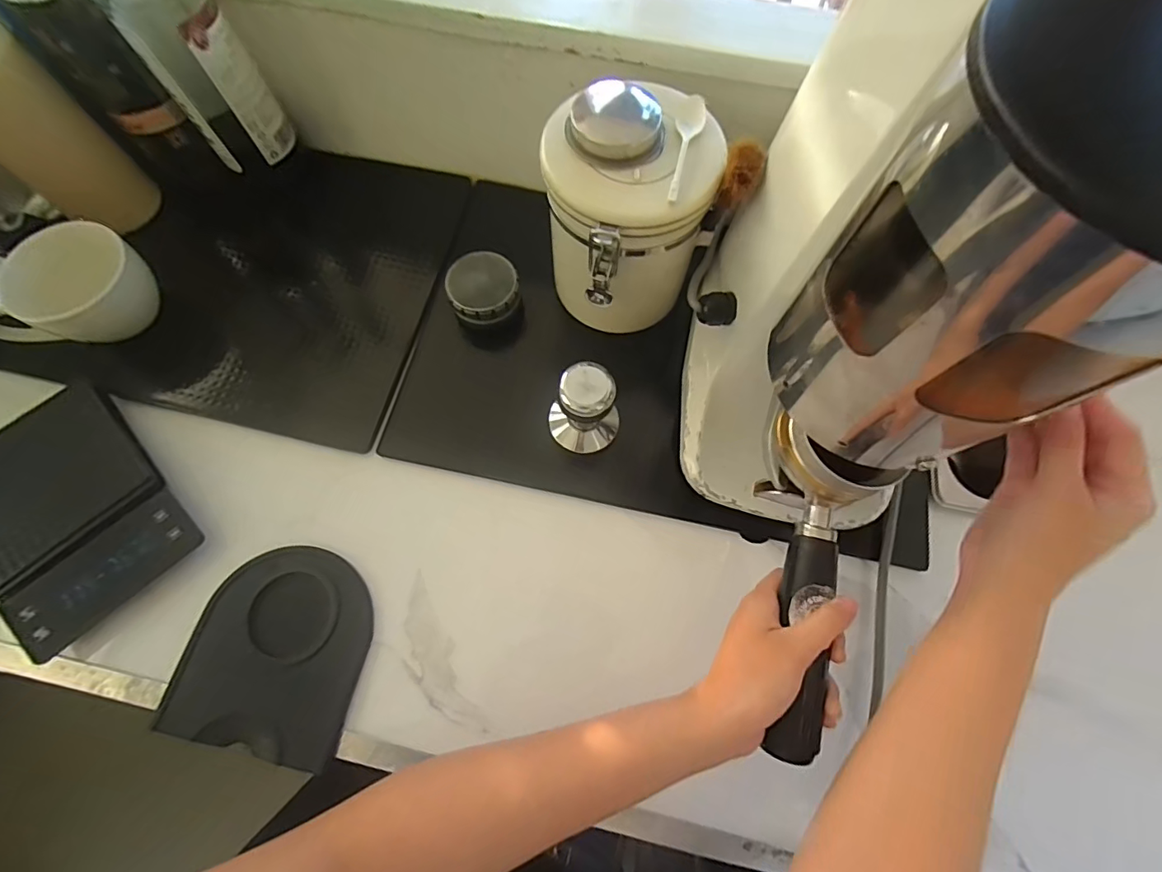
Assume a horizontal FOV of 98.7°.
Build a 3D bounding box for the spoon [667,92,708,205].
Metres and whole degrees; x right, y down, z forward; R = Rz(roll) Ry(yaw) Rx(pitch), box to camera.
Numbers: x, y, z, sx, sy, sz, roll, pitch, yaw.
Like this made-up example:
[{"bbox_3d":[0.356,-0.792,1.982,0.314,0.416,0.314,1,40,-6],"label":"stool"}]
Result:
[{"bbox_3d":[0.069,-0.191,0.328,0.019,0.007,0.087,11,71,3],"label":"spoon"}]

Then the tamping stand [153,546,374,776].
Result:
[{"bbox_3d":[-0.222,0.155,0.367,0.124,0.018,0.138,11,71,3],"label":"tamping stand"}]

